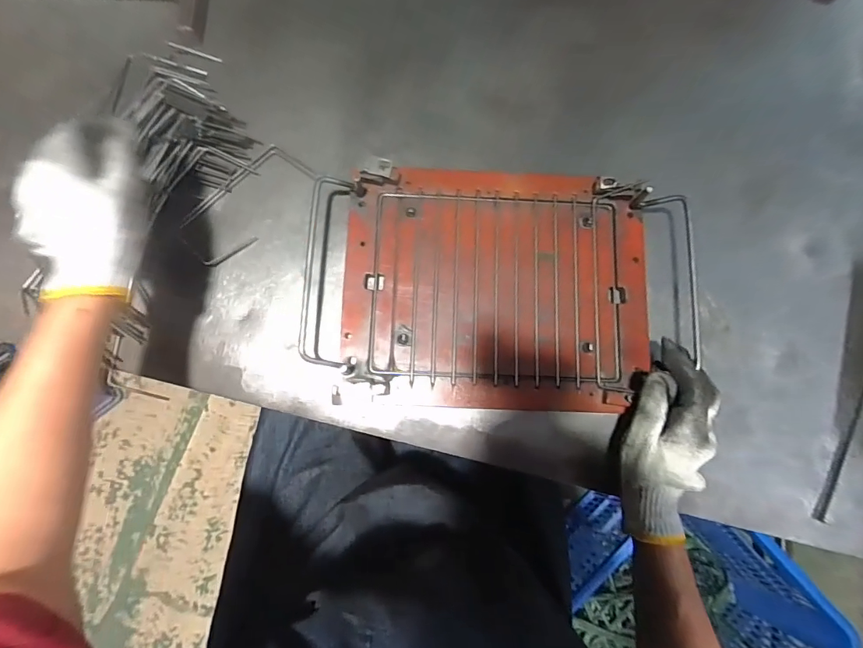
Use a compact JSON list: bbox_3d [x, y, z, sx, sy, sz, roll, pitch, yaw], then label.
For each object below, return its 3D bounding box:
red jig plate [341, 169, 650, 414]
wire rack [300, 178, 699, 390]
[{"bbox_3d":[0.065,-0.039,0.441,0.294,0.017,0.236,2,80,0],"label":"red jig plate"},{"bbox_3d":[0.073,-0.037,0.438,0.378,0.025,0.191,2,80,1],"label":"wire rack"}]

